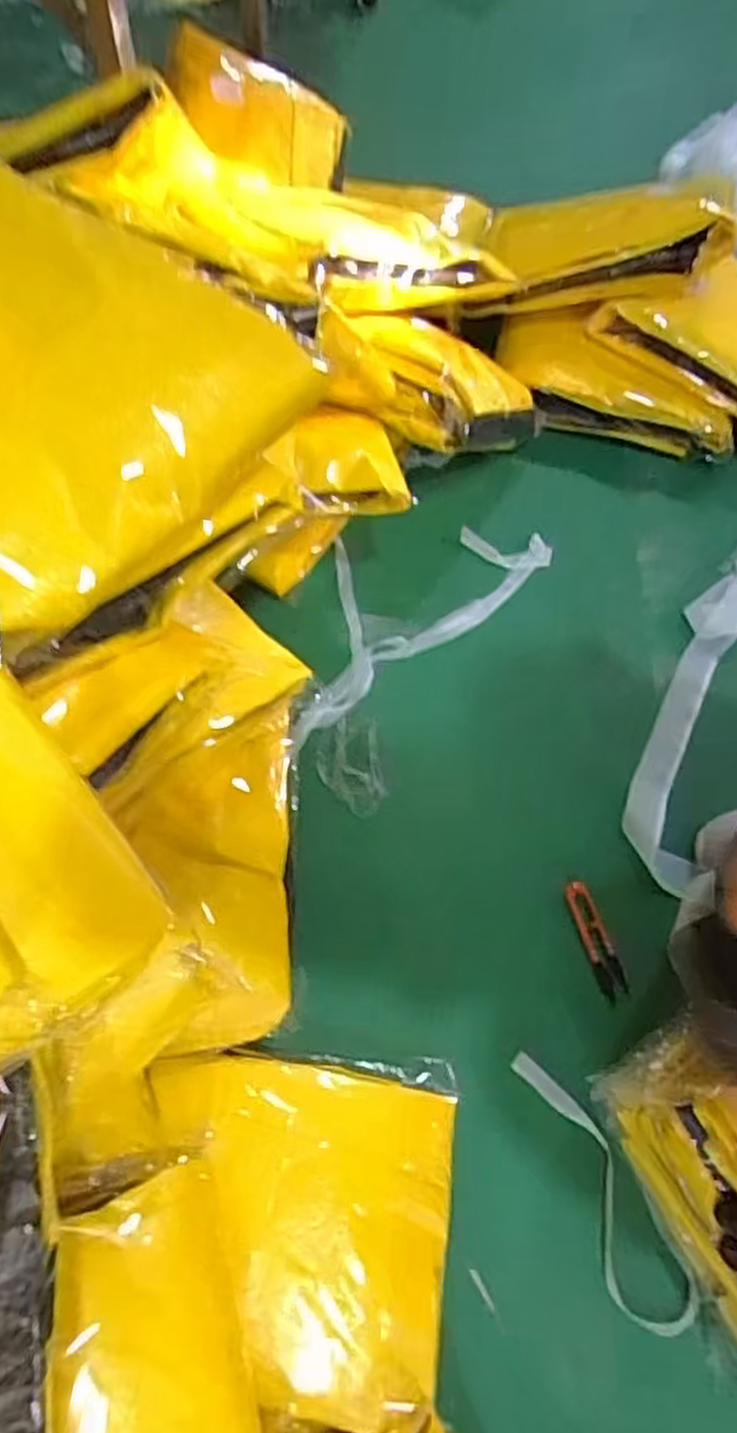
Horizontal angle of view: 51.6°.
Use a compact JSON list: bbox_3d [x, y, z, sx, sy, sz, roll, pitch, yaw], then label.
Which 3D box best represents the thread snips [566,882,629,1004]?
[{"bbox_3d":[0.229,0.223,0.768,0.028,0.017,0.114,-12,68,-8],"label":"thread snips"}]

